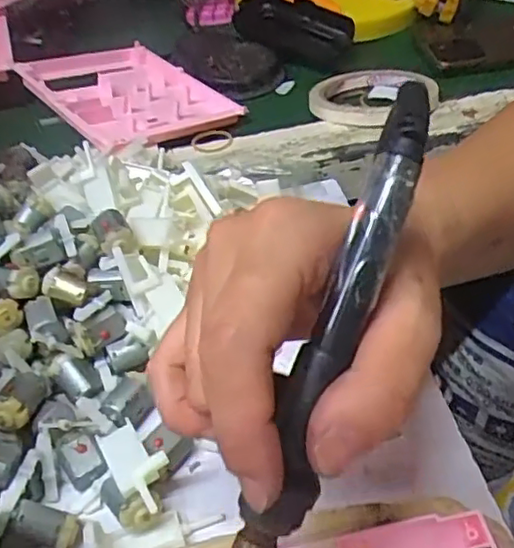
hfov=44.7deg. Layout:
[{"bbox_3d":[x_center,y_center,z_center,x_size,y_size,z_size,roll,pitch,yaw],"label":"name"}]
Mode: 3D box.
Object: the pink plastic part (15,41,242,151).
[{"bbox_3d":[-0.109,-0.148,0.513,0.129,0.016,0.167,-25,49,-37],"label":"pink plastic part"}]

